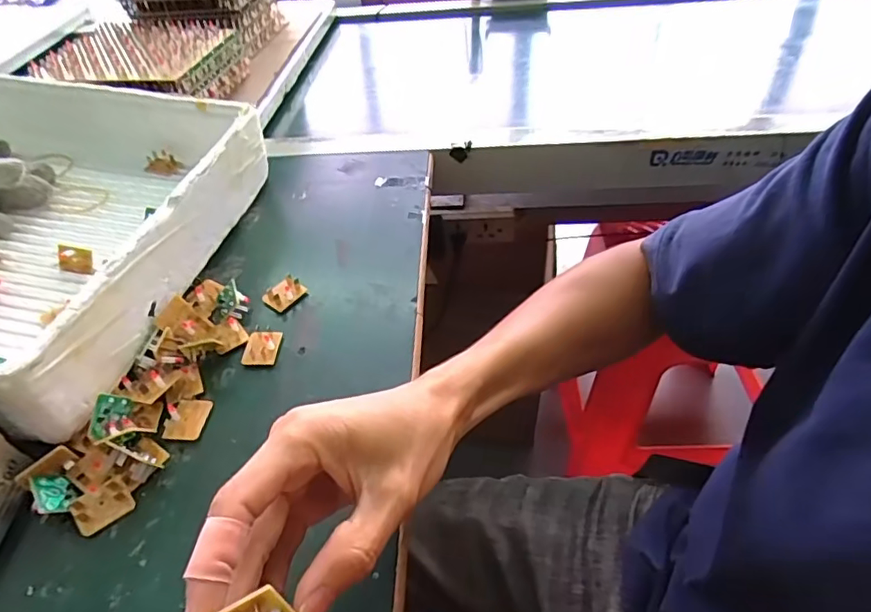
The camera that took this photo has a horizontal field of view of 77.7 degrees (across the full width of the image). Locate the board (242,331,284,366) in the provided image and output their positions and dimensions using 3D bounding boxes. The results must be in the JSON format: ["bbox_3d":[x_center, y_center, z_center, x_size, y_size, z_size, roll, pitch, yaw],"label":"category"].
[{"bbox_3d":[-0.129,0.030,0.404,0.024,0.005,0.030,6,57,-1],"label":"board"}]

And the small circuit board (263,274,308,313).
[{"bbox_3d":[-0.123,-0.012,0.439,0.020,0.012,0.030,31,56,30],"label":"small circuit board"}]

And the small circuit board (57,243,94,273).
[{"bbox_3d":[-0.289,-0.038,0.434,0.029,0.022,0.005,10,14,2],"label":"small circuit board"}]

